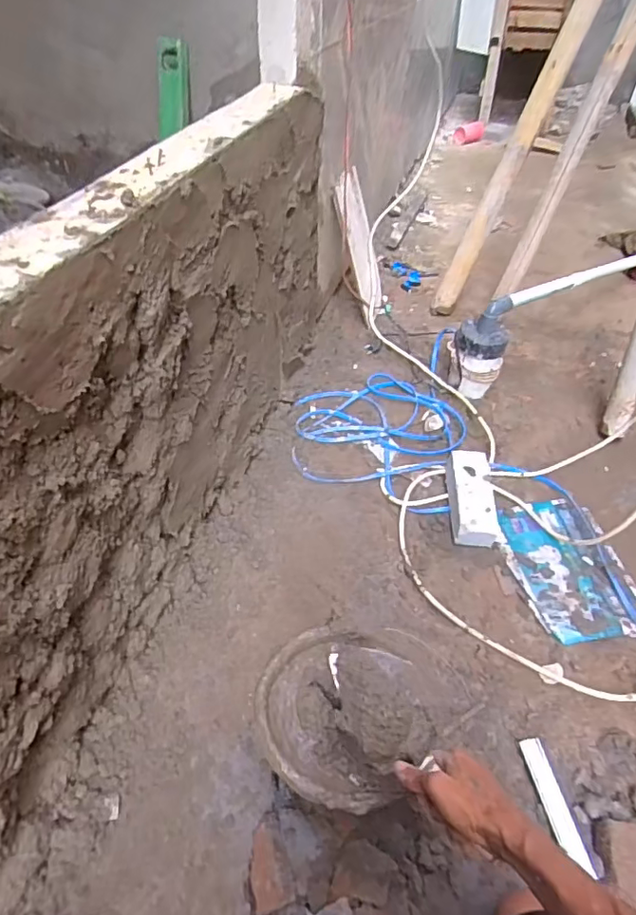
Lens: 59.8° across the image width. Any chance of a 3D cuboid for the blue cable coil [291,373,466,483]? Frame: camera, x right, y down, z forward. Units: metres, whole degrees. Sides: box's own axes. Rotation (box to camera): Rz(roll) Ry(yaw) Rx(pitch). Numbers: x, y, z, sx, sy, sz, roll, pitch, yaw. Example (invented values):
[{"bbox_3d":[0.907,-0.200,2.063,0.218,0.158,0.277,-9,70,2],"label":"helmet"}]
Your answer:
[{"bbox_3d":[0.140,-0.079,1.300,0.403,0.034,0.337,-4,45,-6],"label":"blue cable coil"}]

